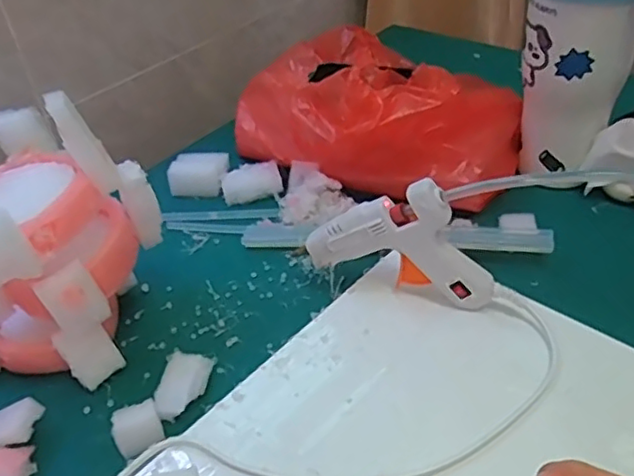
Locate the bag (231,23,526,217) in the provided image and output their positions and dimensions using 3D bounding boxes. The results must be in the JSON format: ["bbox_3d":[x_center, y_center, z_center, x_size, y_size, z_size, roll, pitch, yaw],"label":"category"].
[{"bbox_3d":[0.059,-0.135,0.633,0.272,0.118,0.206,21,46,29],"label":"bag"}]

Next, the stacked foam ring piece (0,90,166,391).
[{"bbox_3d":[-0.200,0.004,0.456,0.121,0.166,0.127,11,42,20],"label":"stacked foam ring piece"}]

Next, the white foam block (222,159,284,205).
[{"bbox_3d":[-0.067,-0.057,0.641,0.059,0.020,0.039,-9,39,-5],"label":"white foam block"}]

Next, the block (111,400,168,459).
[{"bbox_3d":[-0.120,0.127,0.417,0.030,0.024,0.026,-20,41,-17],"label":"block"}]

